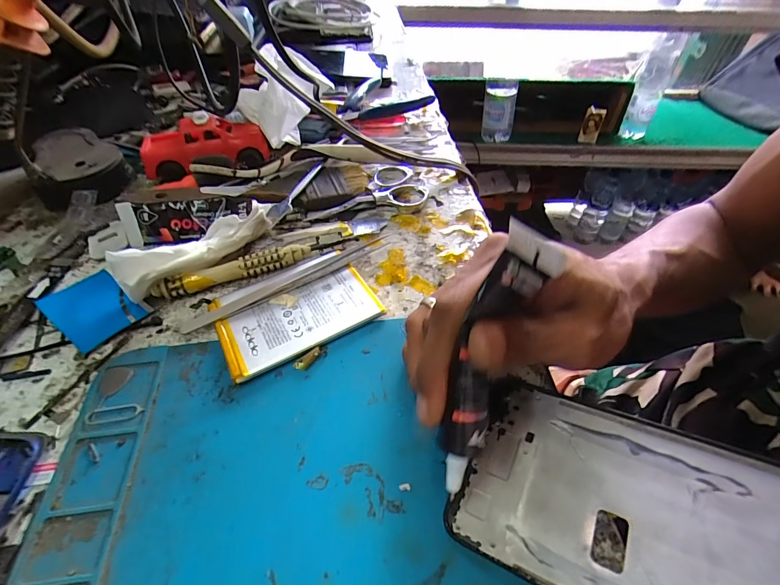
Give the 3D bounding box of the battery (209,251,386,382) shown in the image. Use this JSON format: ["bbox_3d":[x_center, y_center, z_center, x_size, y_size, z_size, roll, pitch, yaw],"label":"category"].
[{"bbox_3d":[-0.055,0.008,0.219,0.084,0.005,0.063,-25,53,-19],"label":"battery"}]

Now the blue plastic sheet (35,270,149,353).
[{"bbox_3d":[-0.177,0.008,0.224,0.060,0.004,0.036,31,56,25],"label":"blue plastic sheet"}]

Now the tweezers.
[{"bbox_3d":[-0.058,-0.010,0.232,0.135,0.006,0.020,-28,54,-21],"label":"tweezers"}]

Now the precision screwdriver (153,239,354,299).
[{"bbox_3d":[-0.082,-0.020,0.239,0.123,0.009,0.014,-20,52,-15],"label":"precision screwdriver"}]

